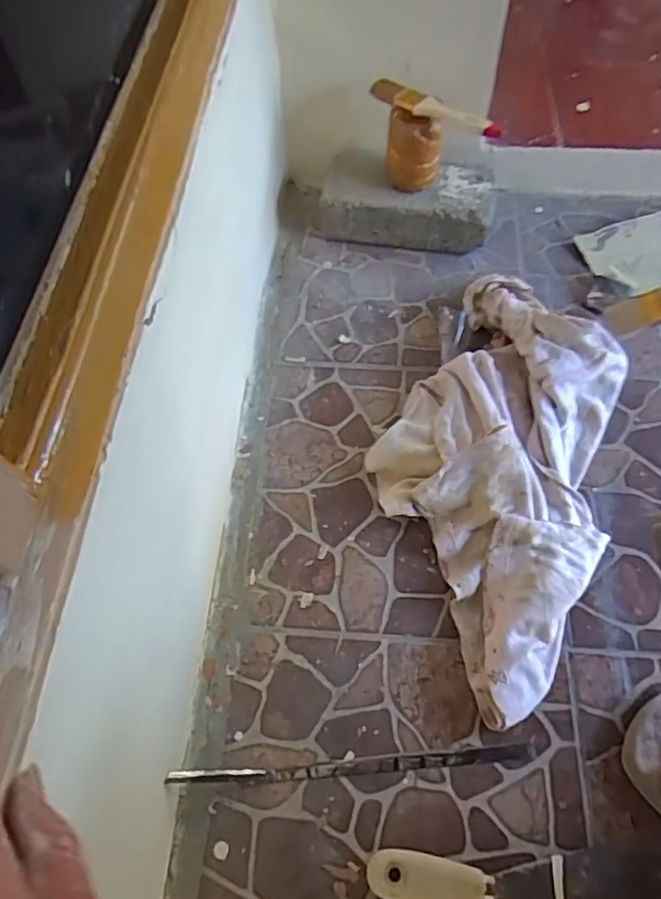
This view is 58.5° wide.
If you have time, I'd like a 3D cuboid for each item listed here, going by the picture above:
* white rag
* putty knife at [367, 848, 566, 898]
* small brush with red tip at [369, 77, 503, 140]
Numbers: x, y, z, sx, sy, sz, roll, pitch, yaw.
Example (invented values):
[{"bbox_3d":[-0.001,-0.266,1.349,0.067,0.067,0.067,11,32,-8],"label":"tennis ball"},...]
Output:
[{"bbox_3d":[0.172,0.004,0.580,0.231,0.062,0.436,27,64,14],"label":"white rag"},{"bbox_3d":[0.101,0.321,0.432,0.143,0.019,0.042,2,61,1],"label":"putty knife"},{"bbox_3d":[0.113,-0.371,0.641,0.155,0.024,0.022,33,68,19],"label":"small brush with red tip"}]

